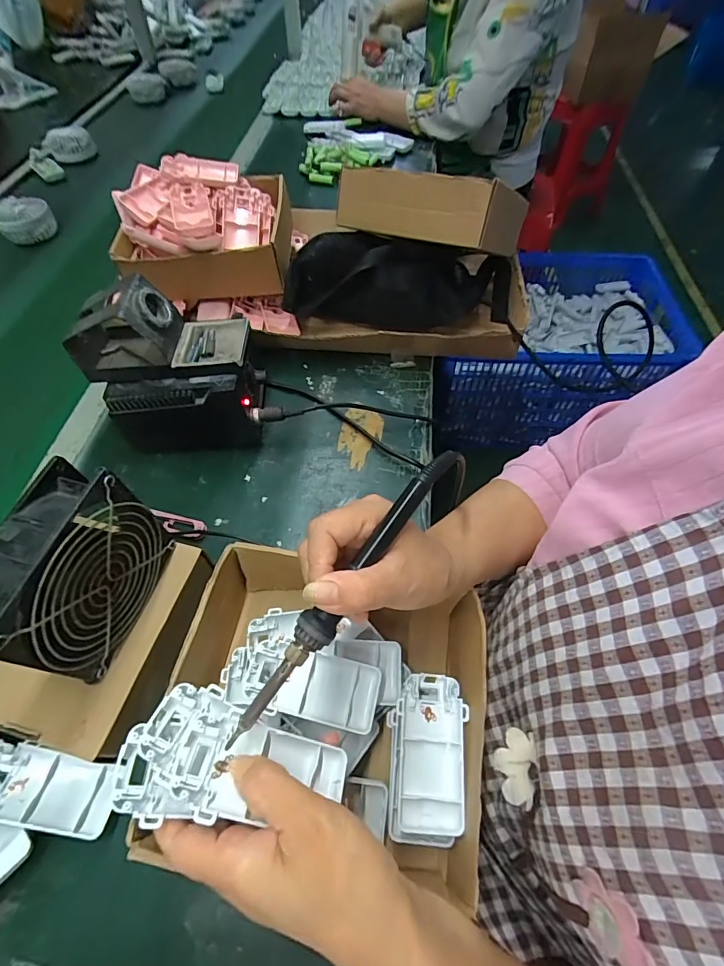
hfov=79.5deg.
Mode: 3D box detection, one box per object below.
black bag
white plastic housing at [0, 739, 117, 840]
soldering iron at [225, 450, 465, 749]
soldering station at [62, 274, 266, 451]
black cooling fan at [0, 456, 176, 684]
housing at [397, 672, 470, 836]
[{"bbox_3d":[0.051,-0.275,0.599,0.303,0.106,0.088,1,57,2],"label":"black bag"},{"bbox_3d":[-0.229,0.217,0.310,0.101,0.022,0.044,18,58,-2],"label":"white plastic housing"},{"bbox_3d":[-0.005,0.058,0.254,0.021,0.015,0.207,32,76,20],"label":"soldering iron"},{"bbox_3d":[-0.201,-0.125,0.471,0.170,0.161,0.112,-5,57,-2],"label":"soldering station"},{"bbox_3d":[-0.196,0.065,0.303,0.042,0.118,0.117,13,58,10],"label":"black cooling fan"},{"bbox_3d":[0.050,0.186,0.305,0.047,0.018,0.094,1,57,2],"label":"housing"}]

